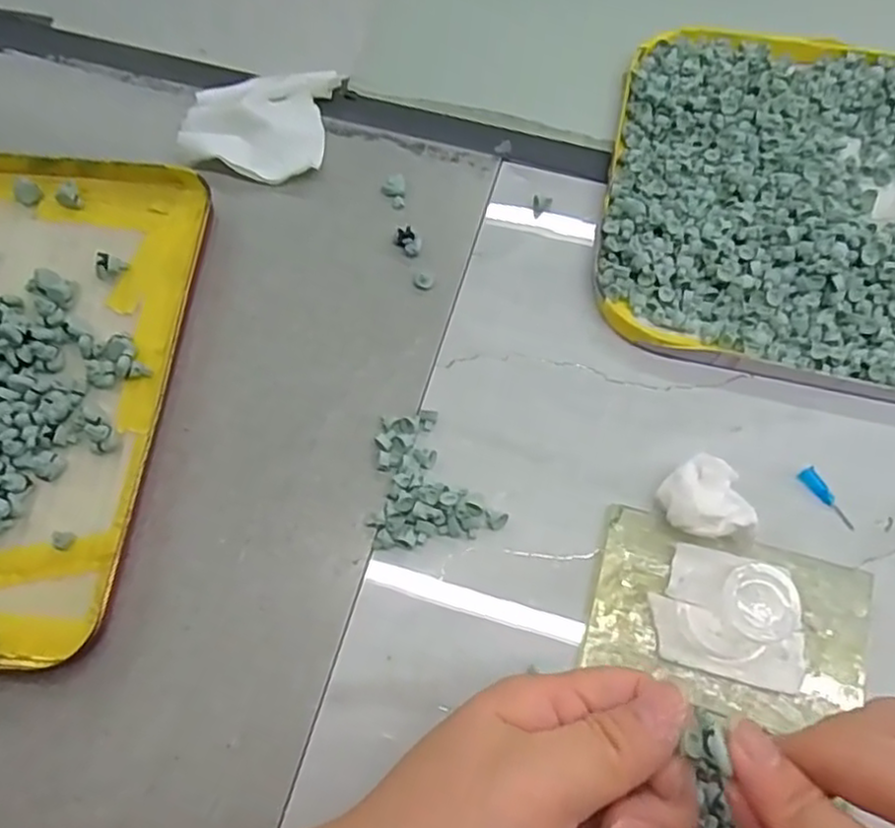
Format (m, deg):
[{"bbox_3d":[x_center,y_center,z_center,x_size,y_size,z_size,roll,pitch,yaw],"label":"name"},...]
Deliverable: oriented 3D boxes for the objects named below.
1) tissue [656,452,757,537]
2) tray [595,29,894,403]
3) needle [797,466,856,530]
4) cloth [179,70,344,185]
[{"bbox_3d":[0.104,0.036,0.290,0.031,0.020,0.033,-11,68,-4],"label":"tissue"},{"bbox_3d":[0.218,-0.100,0.346,0.270,0.021,0.203,13,68,6],"label":"tray"},{"bbox_3d":[0.162,0.036,0.298,0.007,0.004,0.030,-32,71,-12],"label":"needle"},{"bbox_3d":[-0.101,-0.156,0.371,0.074,0.010,0.070,1,67,1],"label":"cloth"}]

